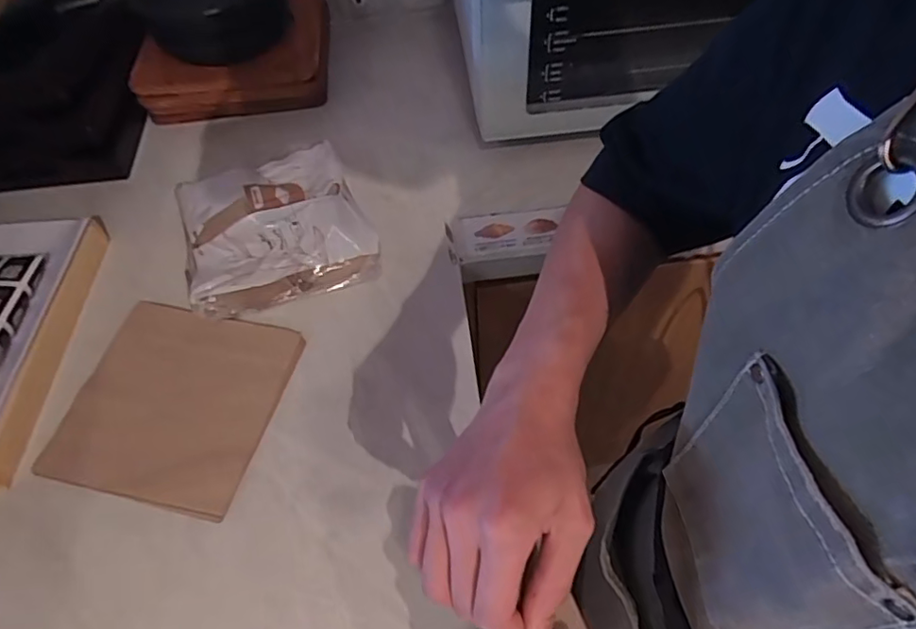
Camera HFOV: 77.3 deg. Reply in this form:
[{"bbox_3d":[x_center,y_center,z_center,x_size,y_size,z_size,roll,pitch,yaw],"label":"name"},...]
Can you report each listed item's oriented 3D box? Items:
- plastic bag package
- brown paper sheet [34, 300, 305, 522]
[{"bbox_3d":[-0.223,-0.114,0.681,0.207,0.085,0.204,-19,56,-10],"label":"plastic bag package"},{"bbox_3d":[-0.291,0.087,0.593,0.206,0.007,0.206,10,57,10],"label":"brown paper sheet"}]

